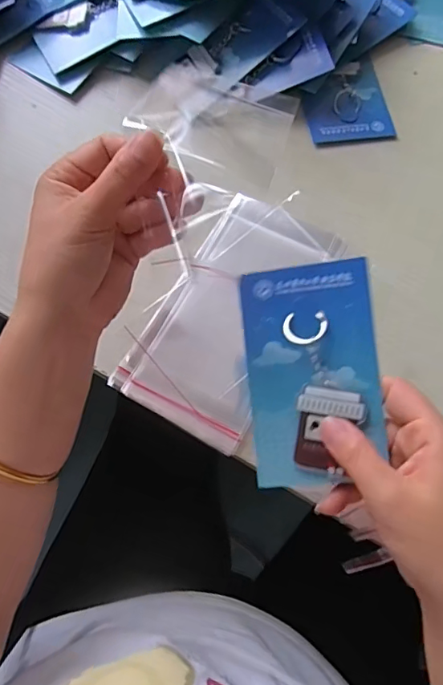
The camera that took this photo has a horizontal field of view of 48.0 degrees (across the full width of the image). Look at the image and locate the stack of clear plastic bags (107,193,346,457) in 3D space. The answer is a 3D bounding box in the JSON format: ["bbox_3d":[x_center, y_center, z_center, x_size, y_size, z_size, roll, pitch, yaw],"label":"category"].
[{"bbox_3d":[0.008,-0.024,0.393,0.106,0.015,0.193,29,74,8],"label":"stack of clear plastic bags"}]

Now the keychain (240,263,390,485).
[{"bbox_3d":[0.056,0.020,0.303,0.079,0.005,0.132,-6,88,13],"label":"keychain"}]

